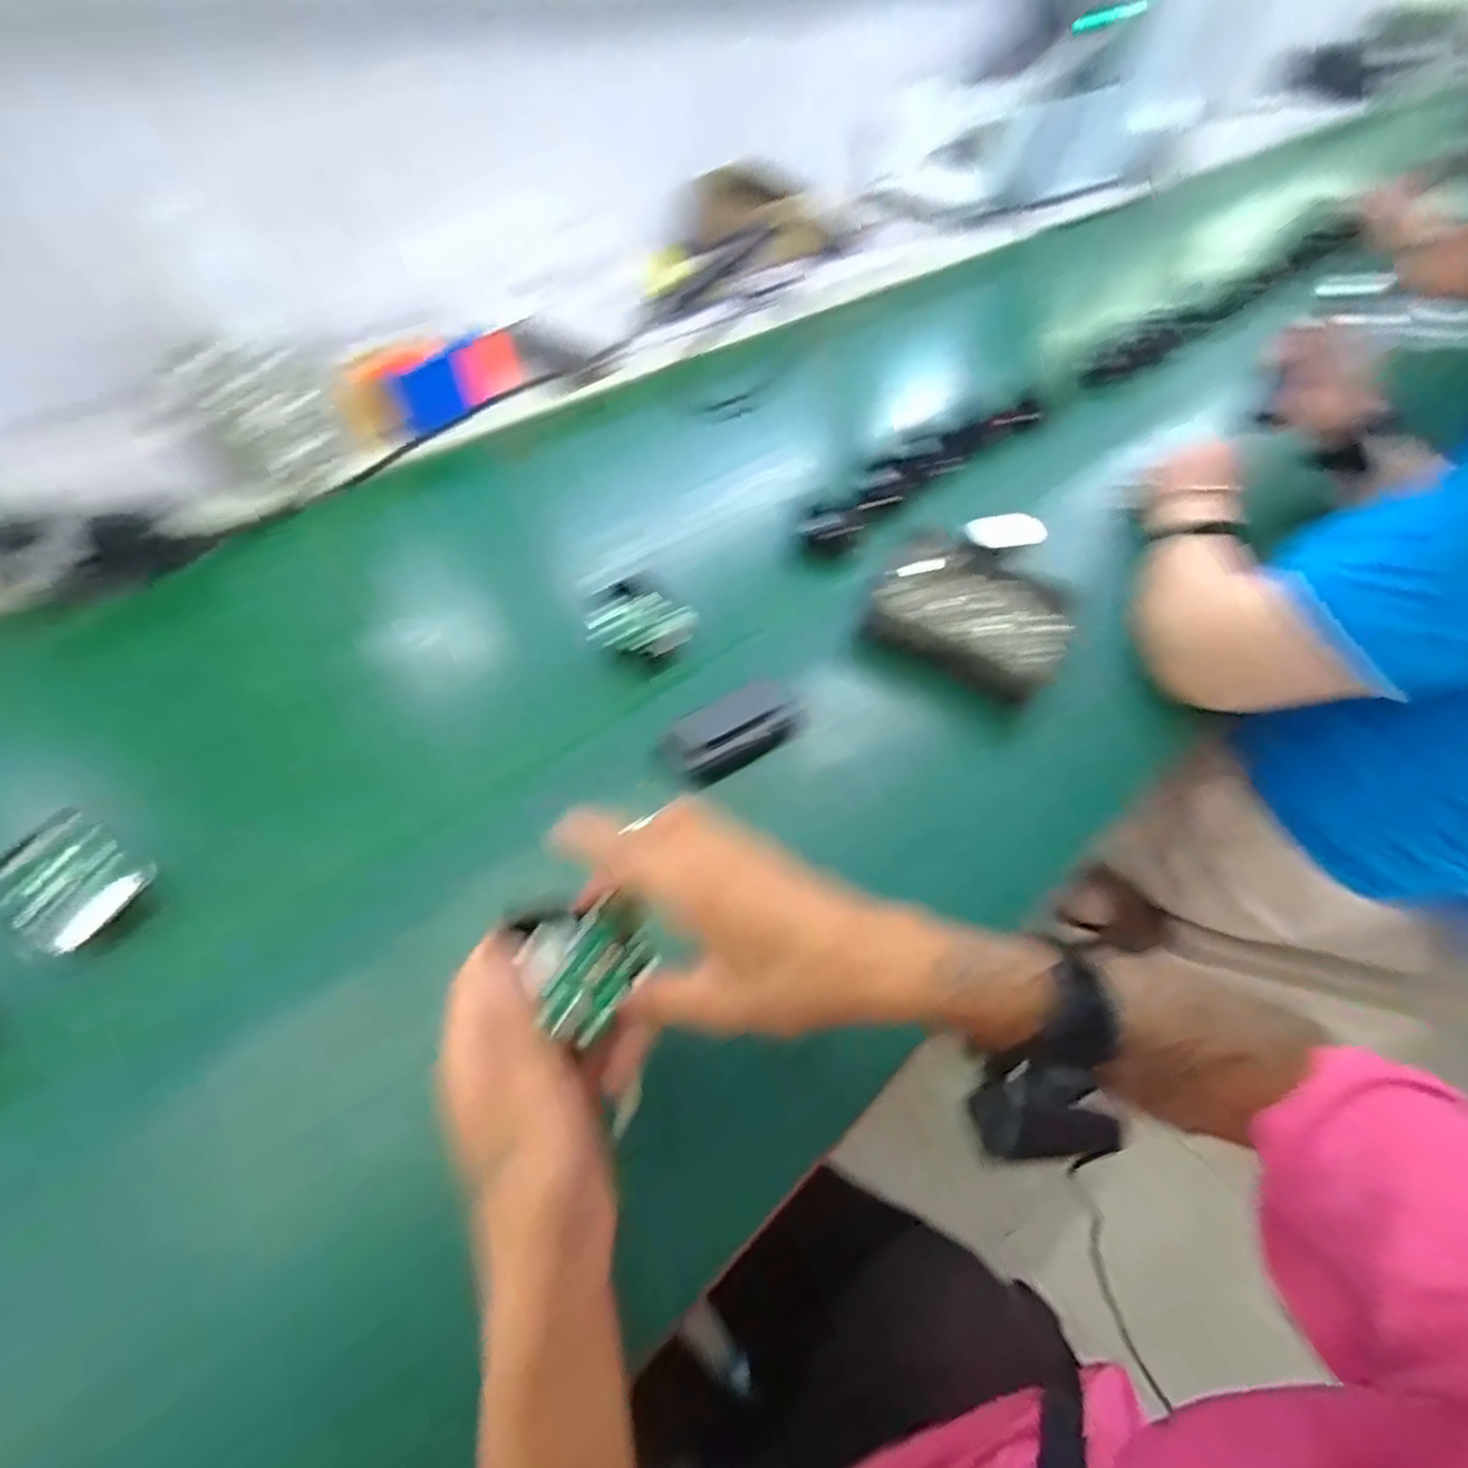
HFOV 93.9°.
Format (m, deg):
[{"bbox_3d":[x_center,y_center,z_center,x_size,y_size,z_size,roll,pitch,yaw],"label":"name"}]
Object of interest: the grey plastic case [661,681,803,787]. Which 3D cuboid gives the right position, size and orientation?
[{"bbox_3d":[0.001,0.001,0.492,0.097,0.038,0.046,-22,58,-19],"label":"grey plastic case"}]

